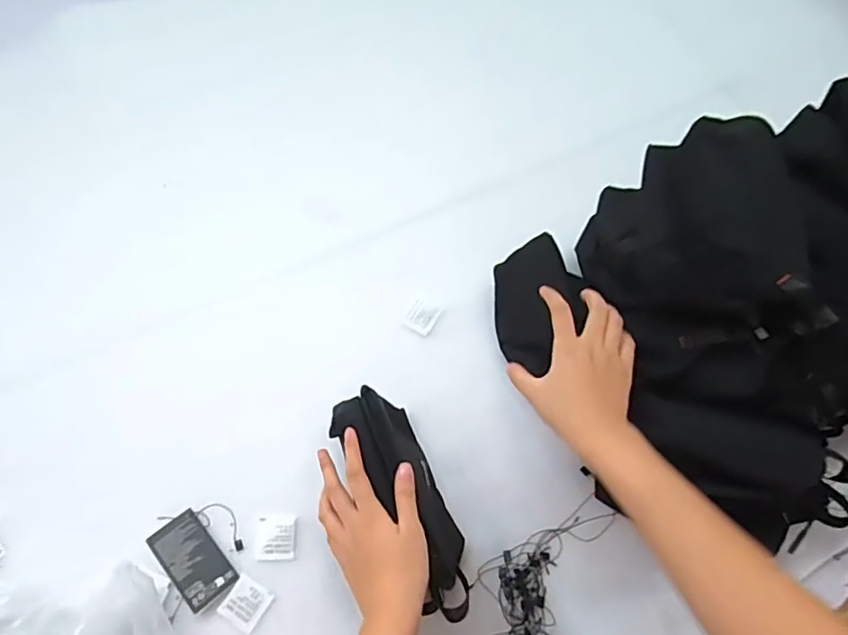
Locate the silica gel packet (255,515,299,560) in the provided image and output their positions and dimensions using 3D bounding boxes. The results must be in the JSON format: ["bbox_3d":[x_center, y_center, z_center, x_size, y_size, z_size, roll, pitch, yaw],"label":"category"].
[{"bbox_3d":[-0.149,0.222,0.559,0.040,0.008,0.040,1,68,2],"label":"silica gel packet"}]

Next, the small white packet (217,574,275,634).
[{"bbox_3d":[-0.172,0.277,0.539,0.039,0.007,0.037,30,72,12],"label":"small white packet"}]

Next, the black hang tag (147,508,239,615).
[{"bbox_3d":[-0.227,0.238,0.547,0.049,0.004,0.086,-35,72,-29],"label":"black hang tag"}]

